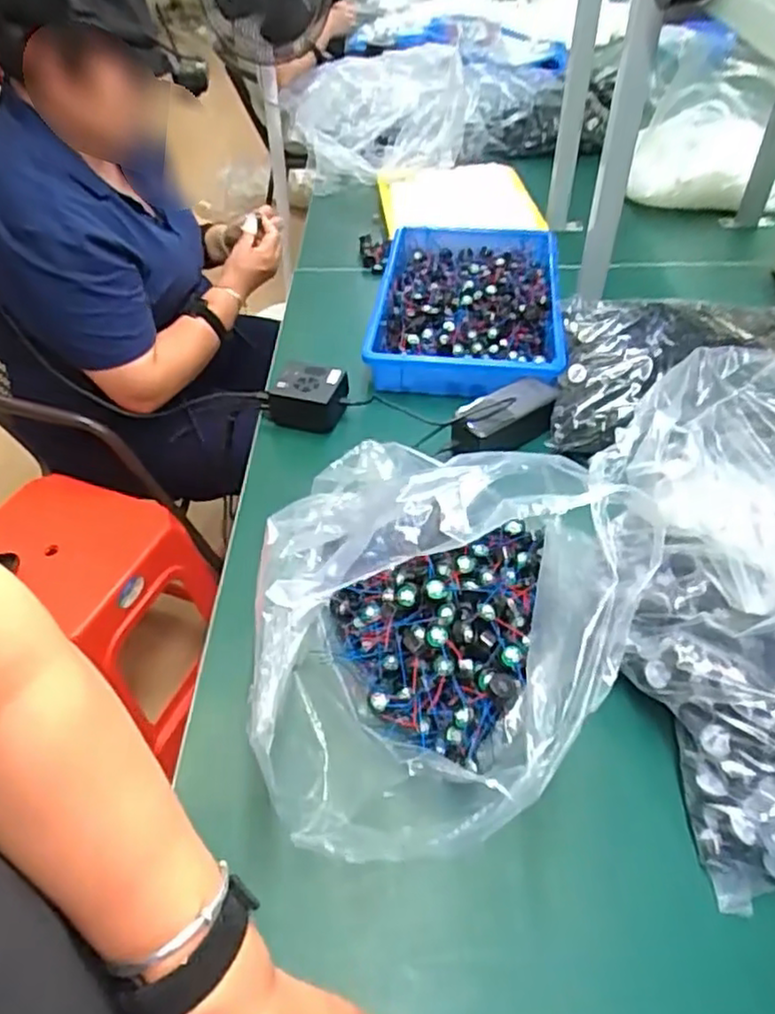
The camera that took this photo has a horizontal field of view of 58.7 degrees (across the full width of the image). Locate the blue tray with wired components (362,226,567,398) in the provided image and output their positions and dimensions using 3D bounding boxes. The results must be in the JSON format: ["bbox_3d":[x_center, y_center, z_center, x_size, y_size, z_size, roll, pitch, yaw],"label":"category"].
[{"bbox_3d":[0.110,-0.281,0.956,0.244,0.057,0.358,4,47,6],"label":"blue tray with wired components"}]

